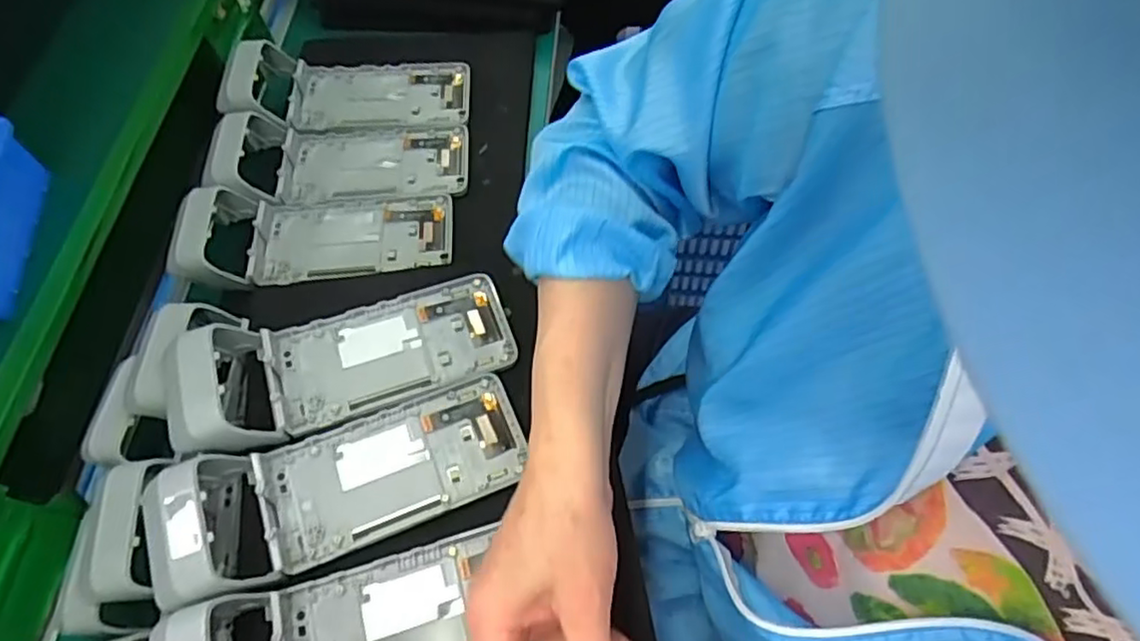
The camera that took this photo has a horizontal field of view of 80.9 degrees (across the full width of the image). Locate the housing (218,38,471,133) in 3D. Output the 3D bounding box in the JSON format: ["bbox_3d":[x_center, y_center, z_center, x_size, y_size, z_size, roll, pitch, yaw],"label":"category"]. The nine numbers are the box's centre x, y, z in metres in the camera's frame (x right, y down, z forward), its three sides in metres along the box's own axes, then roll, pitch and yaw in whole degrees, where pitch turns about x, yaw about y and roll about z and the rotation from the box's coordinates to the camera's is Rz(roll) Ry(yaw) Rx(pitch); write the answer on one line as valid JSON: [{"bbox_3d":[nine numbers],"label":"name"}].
[{"bbox_3d":[-0.212,-0.222,0.646,0.223,0.049,0.085,-1,59,-12],"label":"housing"}]

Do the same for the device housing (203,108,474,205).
[{"bbox_3d":[-0.205,-0.153,0.605,0.218,0.056,0.084,-7,60,-1],"label":"device housing"}]

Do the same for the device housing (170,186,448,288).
[{"bbox_3d":[-0.215,-0.080,0.567,0.221,0.052,0.087,-9,60,-2],"label":"device housing"}]

